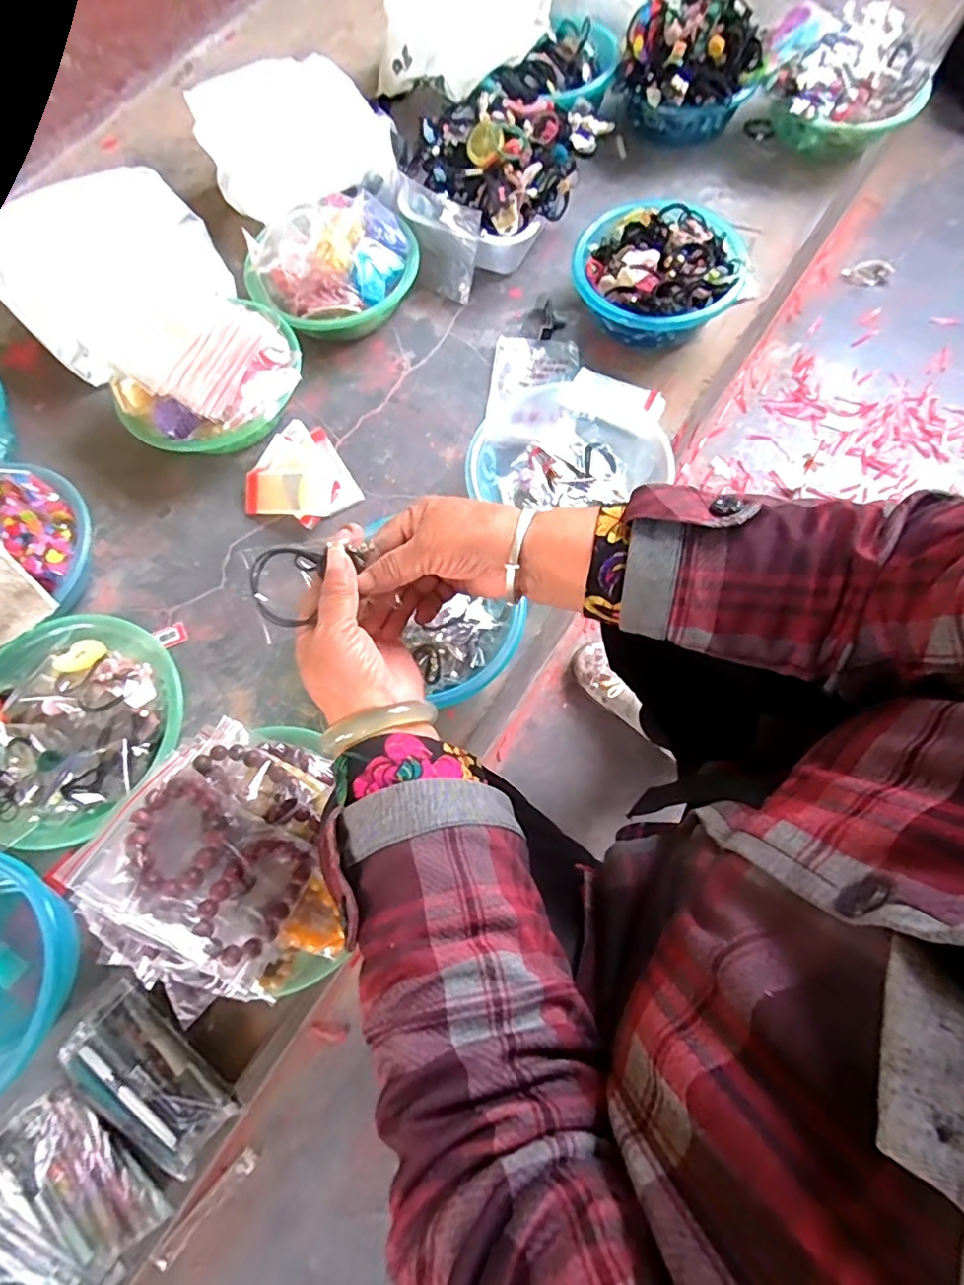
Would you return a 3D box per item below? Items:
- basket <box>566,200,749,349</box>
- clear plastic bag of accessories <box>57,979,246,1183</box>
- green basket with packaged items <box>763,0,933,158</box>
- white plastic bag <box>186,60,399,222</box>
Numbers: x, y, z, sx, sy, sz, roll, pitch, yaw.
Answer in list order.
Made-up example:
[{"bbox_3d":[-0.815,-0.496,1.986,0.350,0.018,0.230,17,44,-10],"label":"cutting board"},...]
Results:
[{"bbox_3d":[0.239,-0.493,0.782,0.219,0.088,0.202,-1,70,2],"label":"basket"},{"bbox_3d":[-0.306,0.399,0.520,0.161,0.028,0.076,36,76,14],"label":"clear plastic bag of accessories"},{"bbox_3d":[0.541,-0.849,0.877,0.245,0.120,0.192,16,72,8],"label":"green basket with packaged items"},{"bbox_3d":[-0.288,-0.789,0.879,0.274,0.087,0.262,-17,71,-3],"label":"white plastic bag"}]

